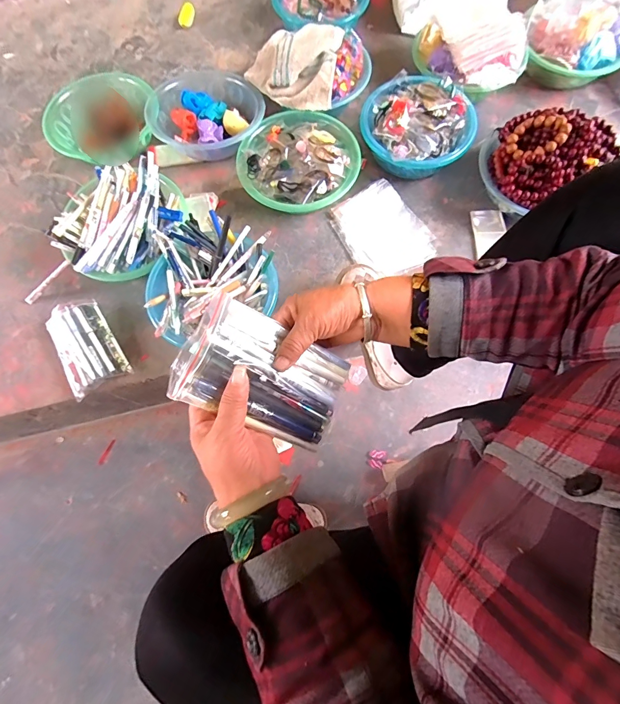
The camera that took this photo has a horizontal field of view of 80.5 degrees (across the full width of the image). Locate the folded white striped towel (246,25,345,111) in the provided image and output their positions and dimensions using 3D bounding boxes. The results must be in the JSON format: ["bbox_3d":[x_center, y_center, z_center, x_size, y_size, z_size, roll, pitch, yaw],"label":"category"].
[{"bbox_3d":[-0.037,-0.612,0.768,0.189,0.057,0.209,8,73,3],"label":"folded white striped towel"}]

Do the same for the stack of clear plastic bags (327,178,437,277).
[{"bbox_3d":[0.147,-0.242,0.733,0.161,0.022,0.195,-29,74,-8],"label":"stack of clear plastic bags"}]

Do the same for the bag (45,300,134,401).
[{"bbox_3d":[-0.405,-0.013,0.666,0.097,0.047,0.159,-27,74,-8],"label":"bag"}]

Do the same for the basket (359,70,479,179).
[{"bbox_3d":[0.216,-0.450,0.746,0.220,0.099,0.203,0,72,1],"label":"basket"}]

